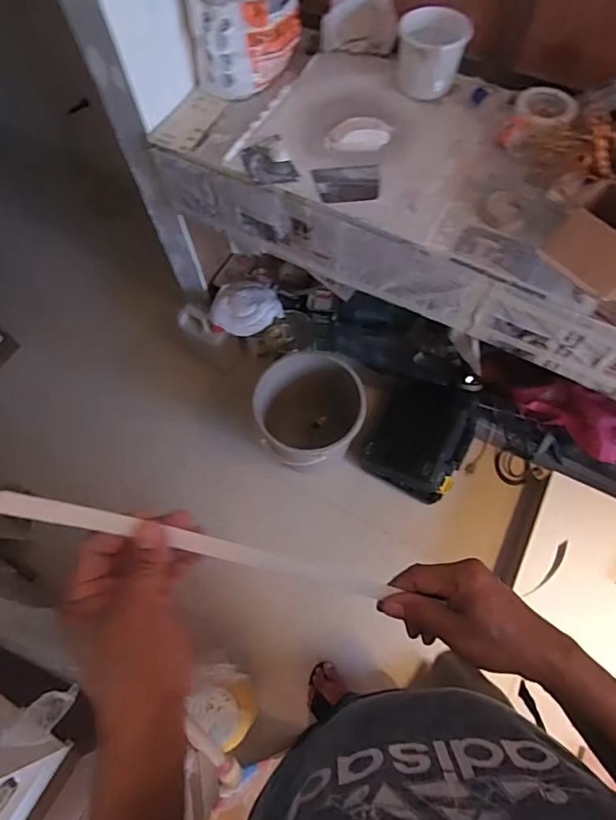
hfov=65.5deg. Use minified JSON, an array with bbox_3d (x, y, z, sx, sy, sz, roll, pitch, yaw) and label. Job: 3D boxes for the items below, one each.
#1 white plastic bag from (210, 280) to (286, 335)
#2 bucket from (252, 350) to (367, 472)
[{"bbox_3d":[-0.193,-0.326,1.502,0.218,0.083,0.168,-9,66,-2],"label":"white plastic bag"},{"bbox_3d":[0.005,0.020,1.480,0.301,0.342,0.310,-1,66,2],"label":"bucket"}]

